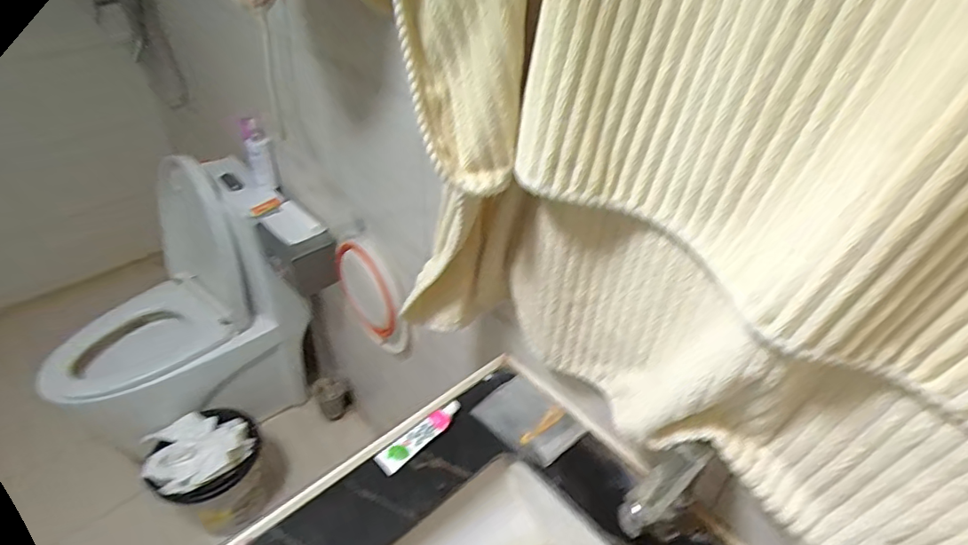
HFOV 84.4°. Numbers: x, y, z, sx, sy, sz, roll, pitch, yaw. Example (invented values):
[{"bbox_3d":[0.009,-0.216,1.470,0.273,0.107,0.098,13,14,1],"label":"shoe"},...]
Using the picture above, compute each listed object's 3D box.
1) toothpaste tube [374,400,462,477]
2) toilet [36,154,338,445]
[{"bbox_3d":[-0.093,0.238,0.785,0.141,0.022,0.038,-31,49,-34],"label":"toothpaste tube"},{"bbox_3d":[-0.795,0.107,1.536,0.712,0.709,0.461,-13,42,-18],"label":"toilet"}]

